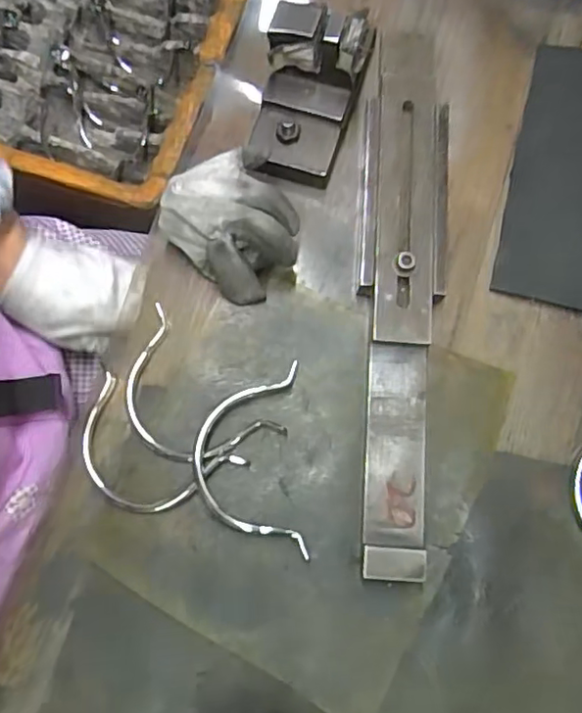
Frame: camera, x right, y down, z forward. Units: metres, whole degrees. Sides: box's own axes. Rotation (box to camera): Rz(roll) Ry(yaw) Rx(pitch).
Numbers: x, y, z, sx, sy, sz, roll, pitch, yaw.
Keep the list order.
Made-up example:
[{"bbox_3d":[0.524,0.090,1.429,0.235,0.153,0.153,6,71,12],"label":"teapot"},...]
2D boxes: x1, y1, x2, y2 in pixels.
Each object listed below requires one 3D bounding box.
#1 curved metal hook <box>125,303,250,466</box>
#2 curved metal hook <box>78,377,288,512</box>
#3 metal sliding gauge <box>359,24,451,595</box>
[{"bbox_3d":[-0.084,0.030,0.407,0.055,0.015,0.124,-30,79,-6],"label":"curved metal hook"},{"bbox_3d":[-0.077,0.067,0.403,0.127,0.006,0.081,17,78,4],"label":"curved metal hook"},{"bbox_3d":[0.076,-0.056,0.424,0.058,0.021,0.392,4,77,1],"label":"metal sliding gauge"}]

